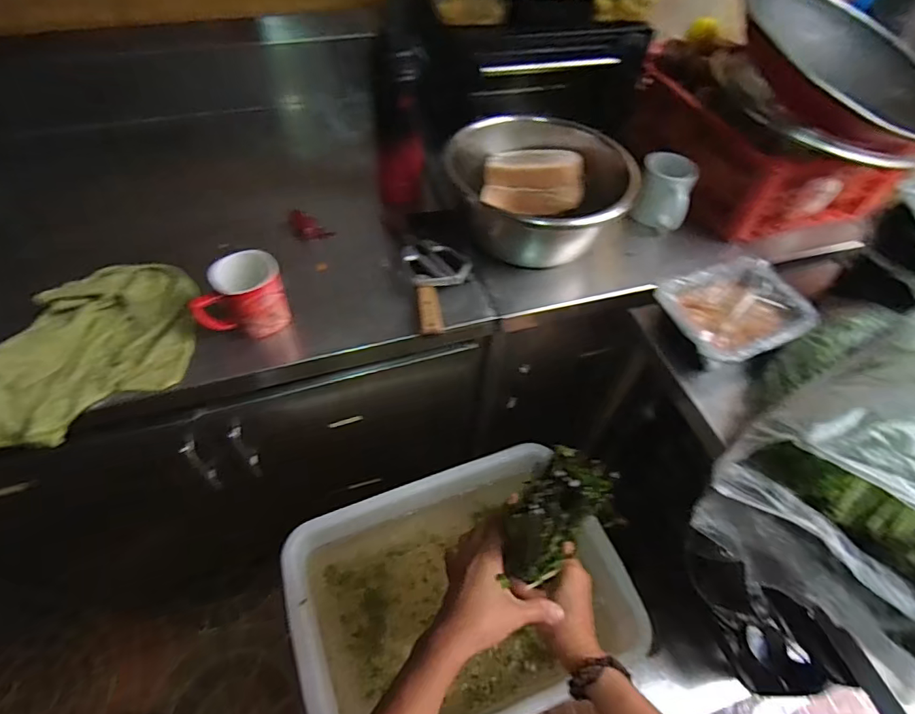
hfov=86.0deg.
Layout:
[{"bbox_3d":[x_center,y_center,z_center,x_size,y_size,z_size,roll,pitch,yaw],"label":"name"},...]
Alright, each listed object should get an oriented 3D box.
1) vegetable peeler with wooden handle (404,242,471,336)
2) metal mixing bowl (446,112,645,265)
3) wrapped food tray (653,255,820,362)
[{"bbox_3d":[-0.022,-0.111,0.720,0.093,0.022,0.177,-9,55,-11],"label":"vegetable peeler with wooden handle"},{"bbox_3d":[0.130,-0.278,0.809,0.279,0.141,0.279,2,54,-3],"label":"metal mixing bowl"},{"bbox_3d":[0.394,-0.070,0.696,0.204,0.034,0.156,-17,57,-16],"label":"wrapped food tray"}]

